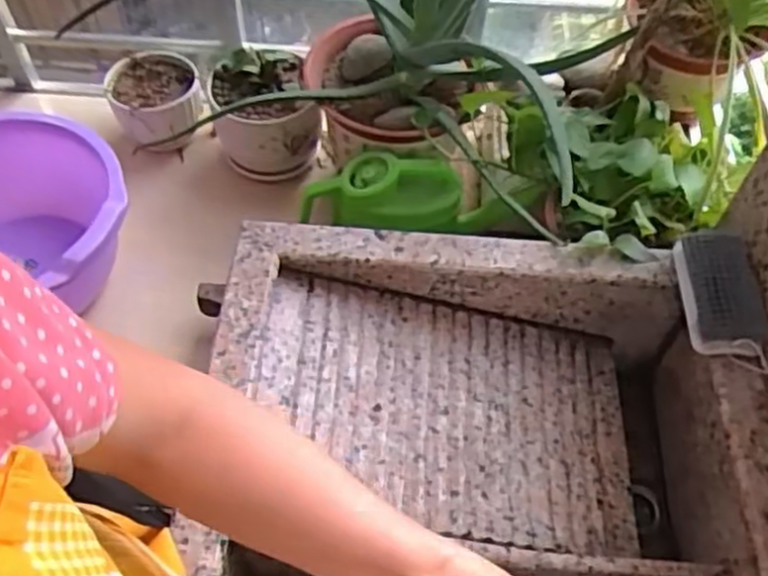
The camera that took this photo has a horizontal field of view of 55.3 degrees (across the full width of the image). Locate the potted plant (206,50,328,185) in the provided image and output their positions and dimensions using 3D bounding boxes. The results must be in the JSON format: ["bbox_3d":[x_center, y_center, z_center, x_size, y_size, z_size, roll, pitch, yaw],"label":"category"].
[{"bbox_3d":[-0.174,-0.262,1.119,0.161,0.162,0.156,1,55,-2],"label":"potted plant"}]

